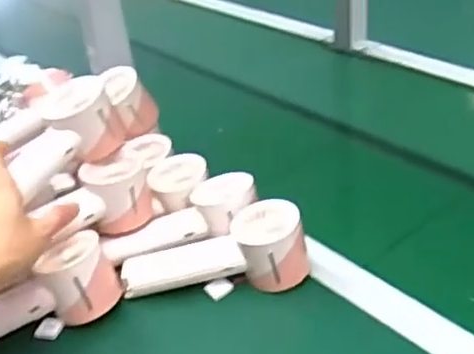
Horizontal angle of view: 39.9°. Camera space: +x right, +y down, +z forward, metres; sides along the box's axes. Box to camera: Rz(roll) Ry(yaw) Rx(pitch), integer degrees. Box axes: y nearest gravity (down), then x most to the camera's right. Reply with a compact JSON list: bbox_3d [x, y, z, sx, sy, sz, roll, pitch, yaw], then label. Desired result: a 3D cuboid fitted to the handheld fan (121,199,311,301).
[{"bbox_3d":[-0.021,0.069,0.612,0.169,0.066,0.057,-3,33,6],"label":"handheld fan"}]

